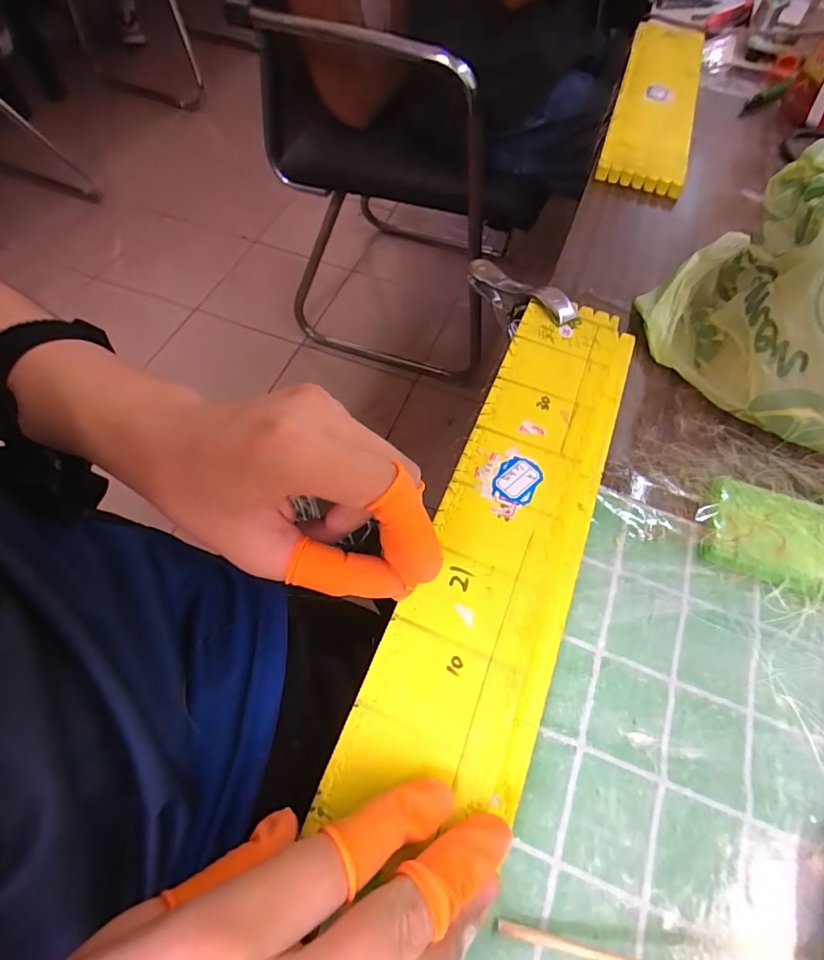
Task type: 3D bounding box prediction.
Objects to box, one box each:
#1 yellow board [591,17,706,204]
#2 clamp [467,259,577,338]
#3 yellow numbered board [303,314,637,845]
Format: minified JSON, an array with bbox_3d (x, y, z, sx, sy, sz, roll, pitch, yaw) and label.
[{"bbox_3d":[0.267,-0.418,0.555,0.081,0.019,0.338,18,61,7],"label":"yellow board"},{"bbox_3d":[0.081,-0.139,0.392,0.028,0.036,0.112,-28,43,-18],"label":"clamp"},{"bbox_3d":[0.059,0.018,0.279,0.078,0.013,0.315,22,61,10],"label":"yellow numbered board"}]

